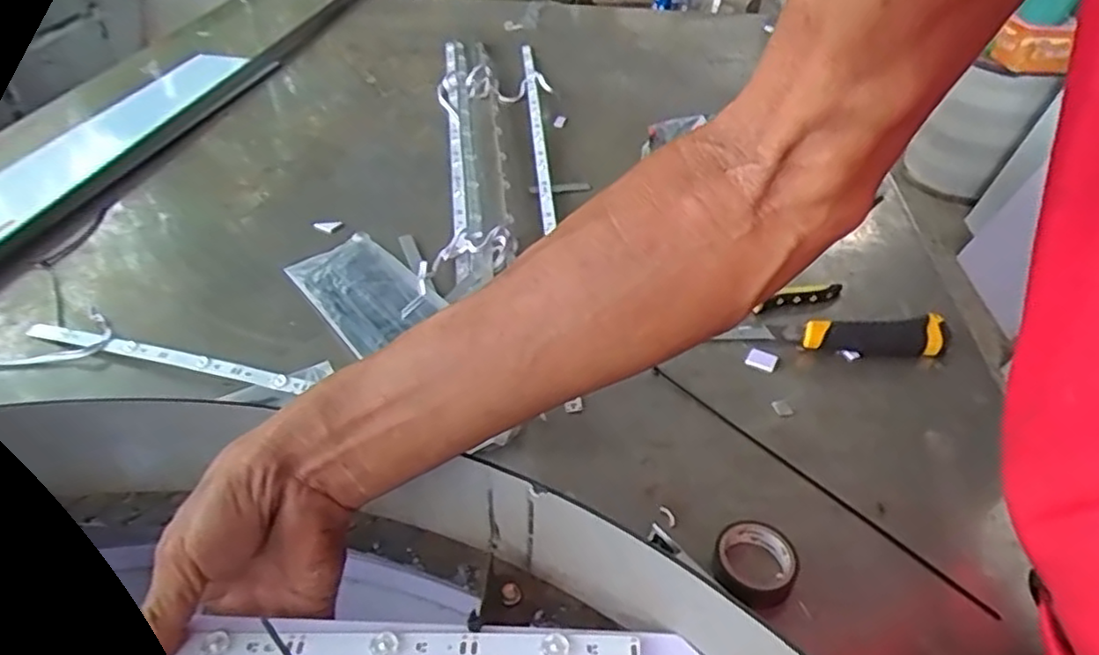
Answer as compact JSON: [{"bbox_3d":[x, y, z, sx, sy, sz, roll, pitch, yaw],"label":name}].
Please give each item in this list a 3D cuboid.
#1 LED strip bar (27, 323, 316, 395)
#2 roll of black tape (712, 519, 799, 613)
[{"bbox_3d":[-0.342,0.020,0.601,0.285,0.011,0.015,12,42,11],"label":"LED strip bar"},{"bbox_3d":[0.136,0.154,0.456,0.047,0.017,0.052,-26,48,-29],"label":"roll of black tape"}]

